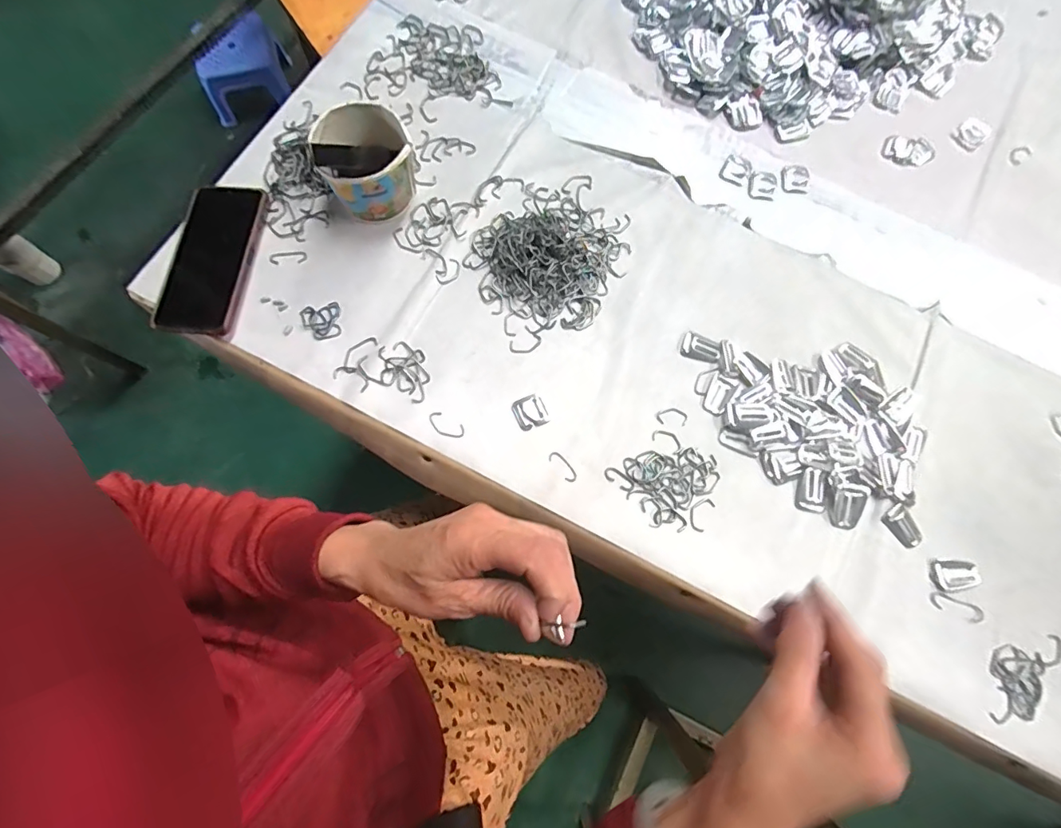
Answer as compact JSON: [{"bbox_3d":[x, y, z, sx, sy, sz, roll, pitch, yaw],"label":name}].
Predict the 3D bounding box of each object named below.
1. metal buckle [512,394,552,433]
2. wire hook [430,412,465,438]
[{"bbox_3d":[0.000,-0.002,0.477,0.031,0.004,0.032,-26,79,-8],"label":"metal buckle"},{"bbox_3d":[-0.082,0.012,0.468,0.037,0.004,0.018,31,77,6],"label":"wire hook"}]

